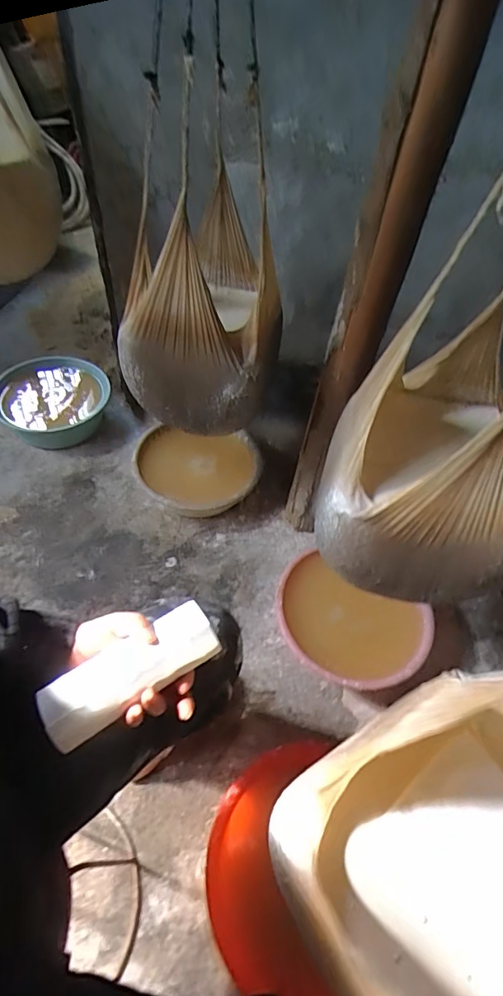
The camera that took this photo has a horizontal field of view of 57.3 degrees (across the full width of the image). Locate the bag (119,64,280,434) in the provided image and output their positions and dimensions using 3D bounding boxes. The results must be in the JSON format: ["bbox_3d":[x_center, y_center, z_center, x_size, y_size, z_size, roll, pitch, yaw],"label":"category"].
[{"bbox_3d":[-0.130,-0.403,0.850,0.253,0.502,0.273,-8,52,-12],"label":"bag"}]

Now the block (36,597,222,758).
[{"bbox_3d":[-0.121,0.174,0.467,0.175,0.030,0.062,-30,60,-17],"label":"block"}]

